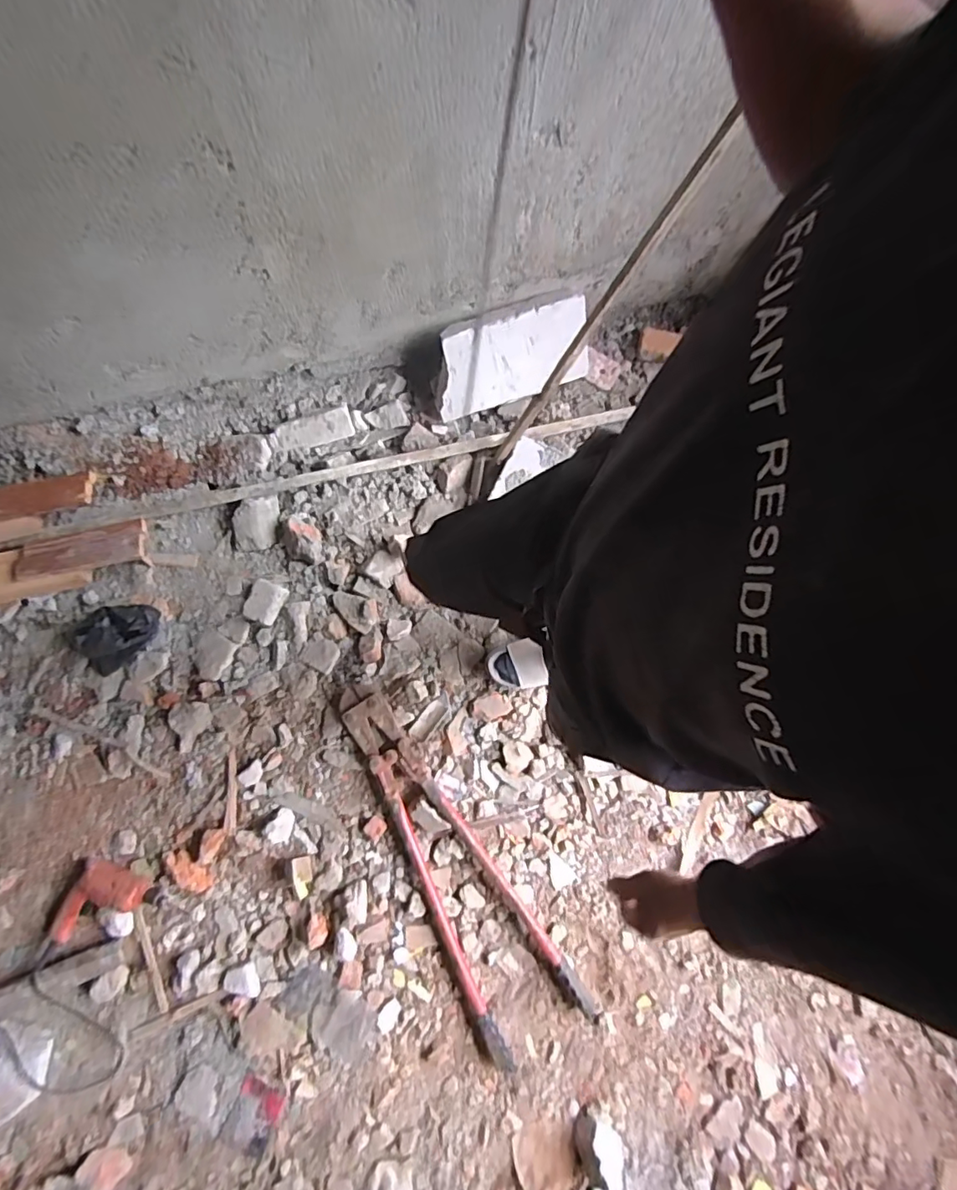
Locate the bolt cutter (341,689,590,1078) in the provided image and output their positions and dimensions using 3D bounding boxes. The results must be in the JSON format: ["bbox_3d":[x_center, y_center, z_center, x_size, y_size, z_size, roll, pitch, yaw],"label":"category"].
[{"bbox_3d":[-0.071,0.619,1.221,0.239,0.050,0.849,-32,82,-7],"label":"bolt cutter"}]

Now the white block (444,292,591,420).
[{"bbox_3d":[0.079,-0.581,1.331,0.390,0.206,0.080,-18,43,-5],"label":"white block"}]

